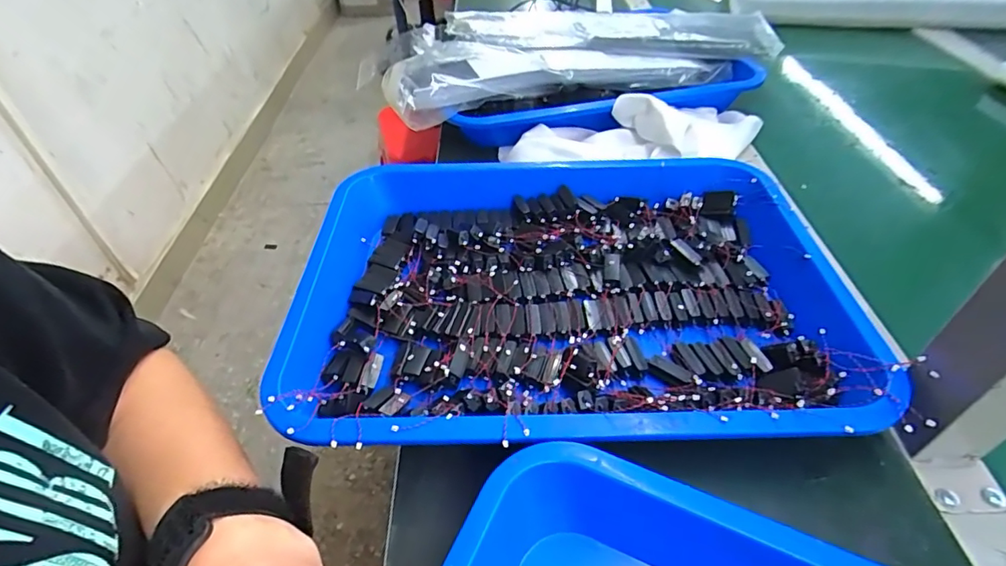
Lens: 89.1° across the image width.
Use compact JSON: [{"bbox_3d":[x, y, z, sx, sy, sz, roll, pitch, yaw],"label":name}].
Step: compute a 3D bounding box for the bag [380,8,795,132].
[{"bbox_3d":[0.094,-0.274,0.590,0.453,0.057,0.161,-10,45,-7],"label":"bag"}]

